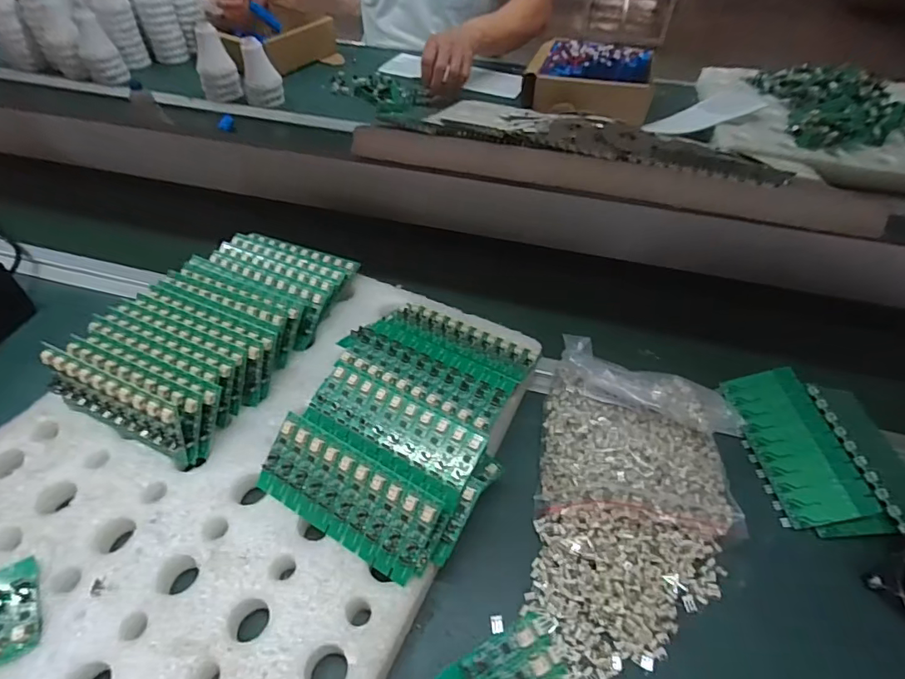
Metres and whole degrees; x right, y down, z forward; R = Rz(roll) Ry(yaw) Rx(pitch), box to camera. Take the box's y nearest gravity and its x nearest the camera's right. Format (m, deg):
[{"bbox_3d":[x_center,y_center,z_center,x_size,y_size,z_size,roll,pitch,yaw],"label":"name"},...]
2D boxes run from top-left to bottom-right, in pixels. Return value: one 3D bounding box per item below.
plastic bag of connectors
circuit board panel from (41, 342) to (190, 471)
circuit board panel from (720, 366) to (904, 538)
[{"bbox_3d":[0.157,0.074,0.409,0.155,0.055,0.142,6,47,4],"label":"plastic bag of connectors"},{"bbox_3d":[-0.263,0.053,0.391,0.141,0.056,0.013,22,36,13],"label":"circuit board panel"},{"bbox_3d":[0.300,0.094,0.427,0.081,0.016,0.146,-16,52,11],"label":"circuit board panel"}]

